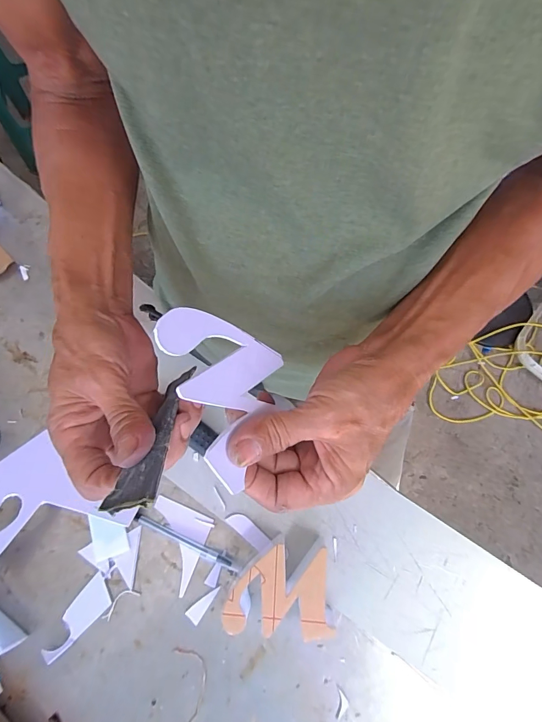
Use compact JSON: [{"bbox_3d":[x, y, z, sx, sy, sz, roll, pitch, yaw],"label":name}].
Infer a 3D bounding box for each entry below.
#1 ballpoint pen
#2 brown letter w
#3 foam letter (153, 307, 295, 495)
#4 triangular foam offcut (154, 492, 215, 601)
[{"bbox_3d":[-0.095,0.202,0.430,0.128,0.012,0.010,22,74,8],"label":"ballpoint pen"},{"bbox_3d":[0.009,0.231,0.397,0.109,0.051,0.085,4,72,2],"label":"brown letter w"},{"bbox_3d":[-0.021,0.014,0.241,0.080,0.004,0.106,-29,101,-44],"label":"foam letter"},{"bbox_3d":[-0.111,0.204,0.434,0.069,0.006,0.082,20,73,7],"label":"triangular foam offcut"}]

